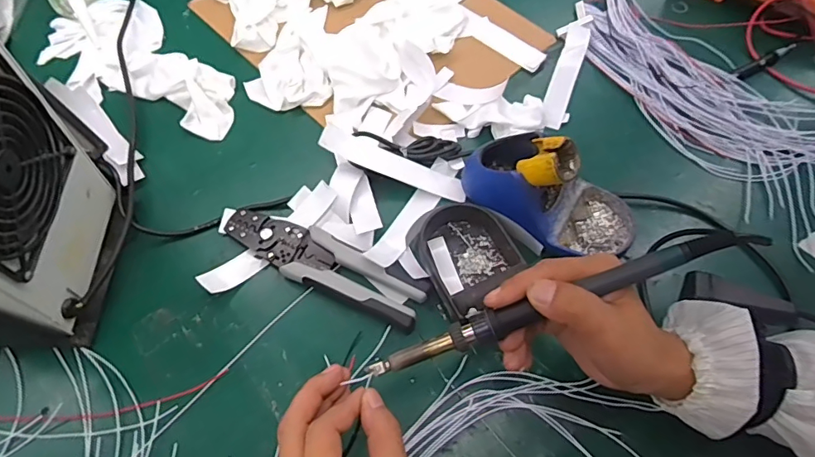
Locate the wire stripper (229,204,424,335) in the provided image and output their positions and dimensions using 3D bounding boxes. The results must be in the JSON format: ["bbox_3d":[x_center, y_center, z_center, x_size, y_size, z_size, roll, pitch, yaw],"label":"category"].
[{"bbox_3d":[-0.078,0.028,0.444,0.197,0.017,0.048,26,67,15],"label":"wire stripper"}]

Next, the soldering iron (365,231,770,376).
[{"bbox_3d":[0.093,0.047,0.315,0.249,0.019,0.019,-22,63,4],"label":"soldering iron"}]

